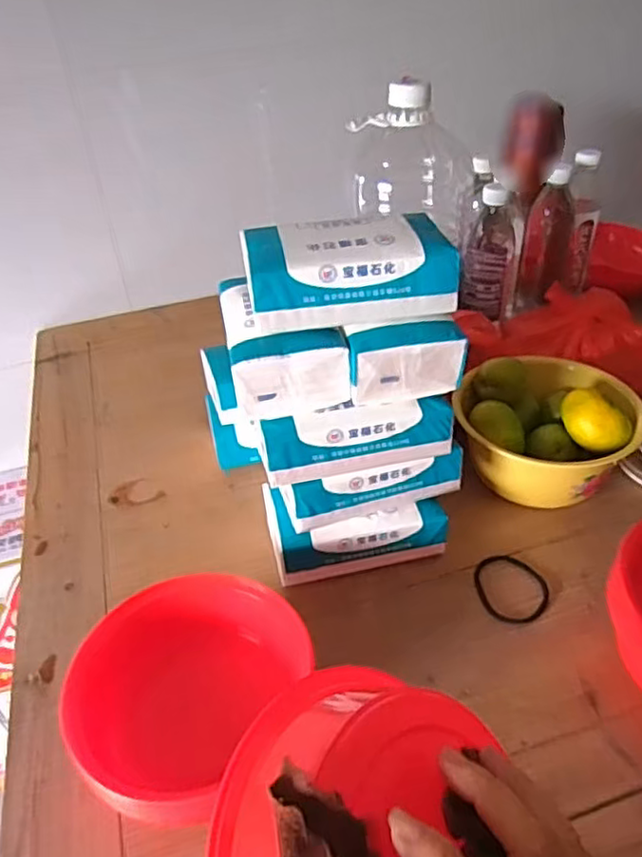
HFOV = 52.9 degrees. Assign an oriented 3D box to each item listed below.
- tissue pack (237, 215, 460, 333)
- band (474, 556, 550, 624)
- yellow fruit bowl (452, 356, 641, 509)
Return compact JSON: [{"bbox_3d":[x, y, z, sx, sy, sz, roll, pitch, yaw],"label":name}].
[{"bbox_3d":[0.020,-0.127,0.511,0.157,0.056,0.085,-8,39,-5],"label":"tissue pack"},{"bbox_3d":[0.170,0.144,0.585,0.057,0.006,0.072,-35,50,-18],"label":"band"},{"bbox_3d":[0.231,0.007,0.674,0.173,0.107,0.144,-9,39,-6],"label":"yellow fruit bowl"}]

